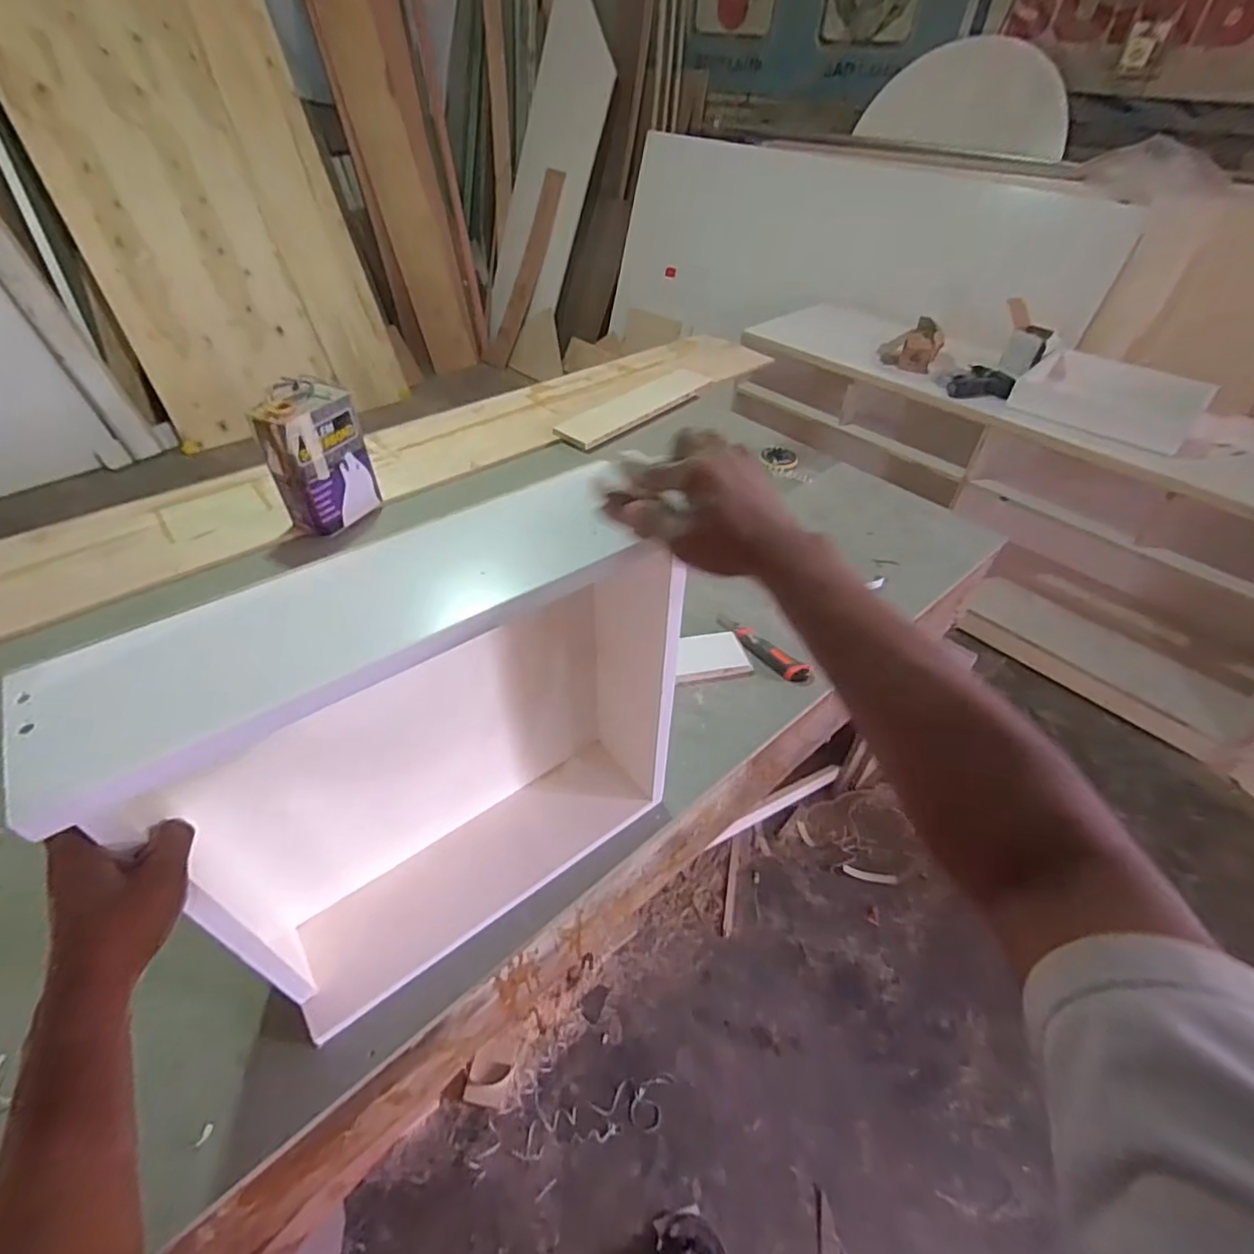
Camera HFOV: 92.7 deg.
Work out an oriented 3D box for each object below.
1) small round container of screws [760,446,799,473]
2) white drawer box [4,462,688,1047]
[{"bbox_3d":[0.364,-0.401,1.425,0.086,0.025,0.086,0,44,0],"label":"small round container of screws"},{"bbox_3d":[-0.162,0.130,0.607,0.472,0.512,0.167,-25,50,-24],"label":"white drawer box"}]

